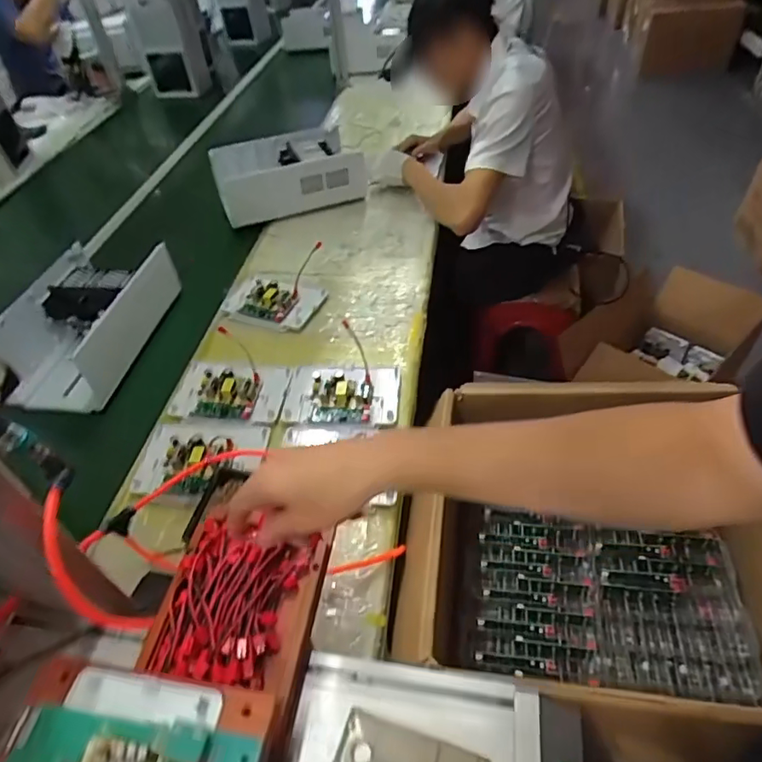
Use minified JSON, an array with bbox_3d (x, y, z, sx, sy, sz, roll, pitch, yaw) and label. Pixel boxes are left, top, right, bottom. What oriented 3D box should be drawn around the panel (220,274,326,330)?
[{"bbox_3d":[-0.212,-0.174,1.106,0.188,0.035,0.160,13,48,17],"label":"panel"}]

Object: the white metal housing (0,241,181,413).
[{"bbox_3d":[-0.560,-0.127,1.039,0.218,0.104,0.360,4,46,8],"label":"white metal housing"}]

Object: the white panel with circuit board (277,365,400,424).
[{"bbox_3d":[-0.061,0.015,0.904,0.187,0.034,0.143,0,45,5],"label":"white panel with circuit board"}]

